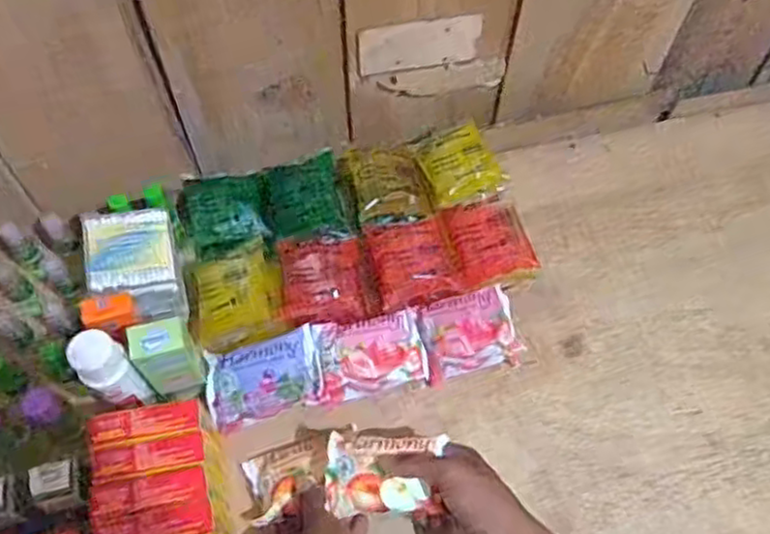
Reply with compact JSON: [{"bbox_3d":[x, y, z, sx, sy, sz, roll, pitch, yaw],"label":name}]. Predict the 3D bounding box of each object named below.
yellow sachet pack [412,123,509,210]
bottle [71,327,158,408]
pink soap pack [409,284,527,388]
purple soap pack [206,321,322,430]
[{"bbox_3d":[0.080,-0.105,0.704,0.080,0.010,0.084,-18,64,-10],"label":"yellow sachet pack"},{"bbox_3d":[-0.225,0.087,0.566,0.038,0.098,0.034,-24,65,-13],"label":"bottle"},{"bbox_3d":[0.078,0.066,0.646,0.087,0.044,0.068,-13,63,-8],"label":"pink soap pack"},{"bbox_3d":[-0.110,0.098,0.615,0.100,0.022,0.068,-15,63,-9],"label":"purple soap pack"}]

